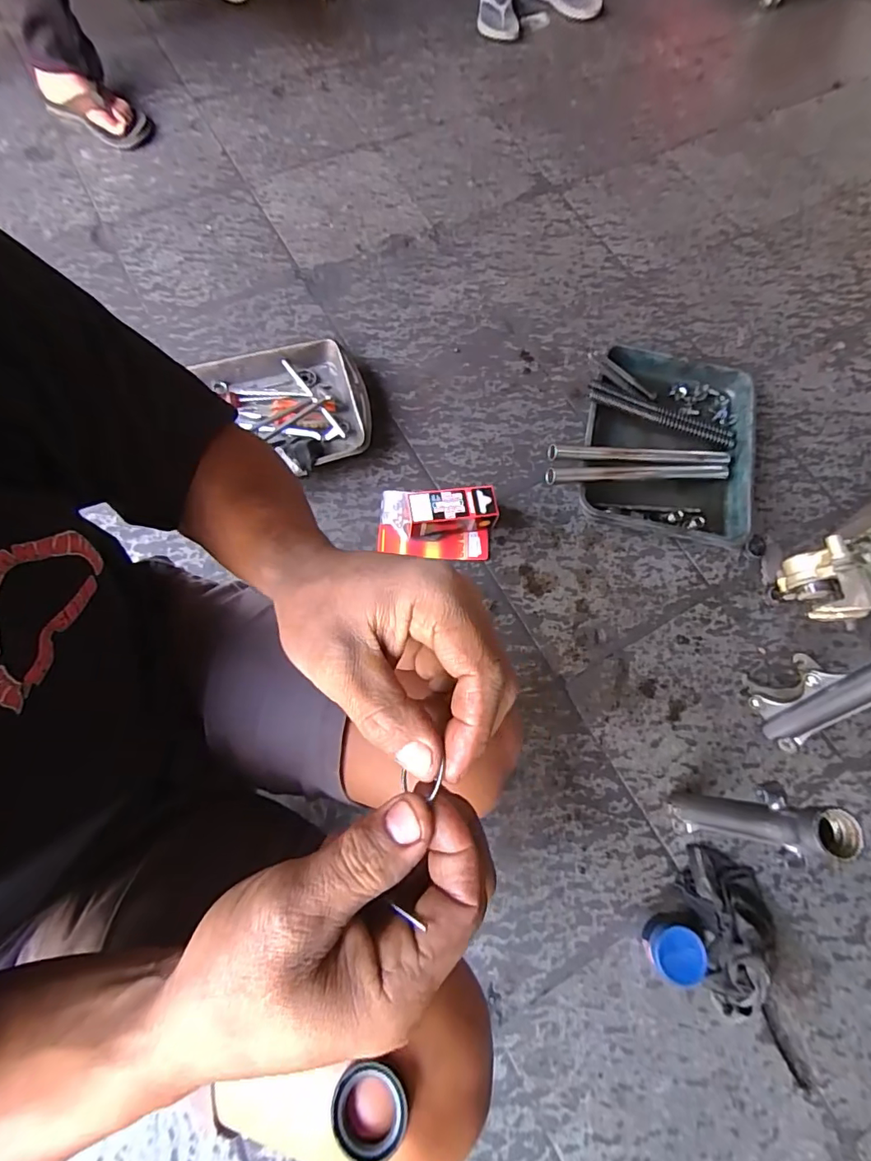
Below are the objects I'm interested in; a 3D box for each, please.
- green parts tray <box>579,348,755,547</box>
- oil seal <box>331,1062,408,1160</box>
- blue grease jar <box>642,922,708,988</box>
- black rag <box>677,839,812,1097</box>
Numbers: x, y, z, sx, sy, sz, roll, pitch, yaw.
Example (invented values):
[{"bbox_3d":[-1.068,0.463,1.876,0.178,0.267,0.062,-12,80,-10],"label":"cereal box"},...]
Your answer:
[{"bbox_3d":[0.391,-0.232,0.852,0.287,0.060,0.345,13,71,3],"label":"green parts tray"},{"bbox_3d":[-0.031,0.247,0.236,0.034,0.008,0.034,1,70,-3],"label":"oil seal"},{"bbox_3d":[0.289,0.448,0.613,0.059,0.045,0.065,38,74,11],"label":"blue grease jar"},{"bbox_3d":[0.379,0.467,0.612,0.107,0.048,0.260,-7,71,-4],"label":"black rag"}]

